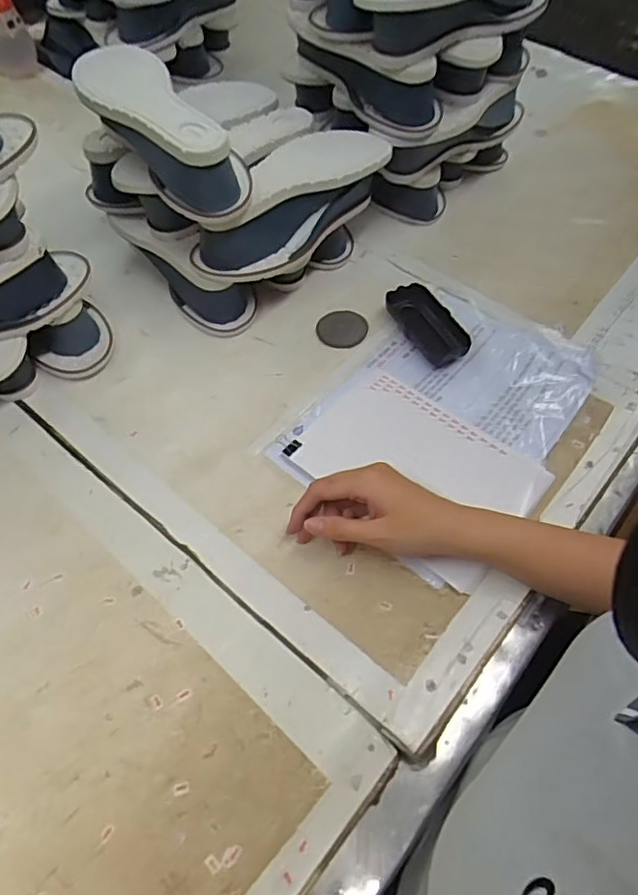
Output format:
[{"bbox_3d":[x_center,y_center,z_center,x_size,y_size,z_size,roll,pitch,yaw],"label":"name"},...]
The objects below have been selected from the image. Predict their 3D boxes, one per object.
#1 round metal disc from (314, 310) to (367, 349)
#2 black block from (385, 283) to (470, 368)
[{"bbox_3d":[0.027,-0.137,0.666,0.056,0.005,0.057,0,57,-1],"label":"round metal disc"},{"bbox_3d":[0.121,-0.138,0.647,0.051,0.021,0.109,-22,60,-14],"label":"black block"}]

